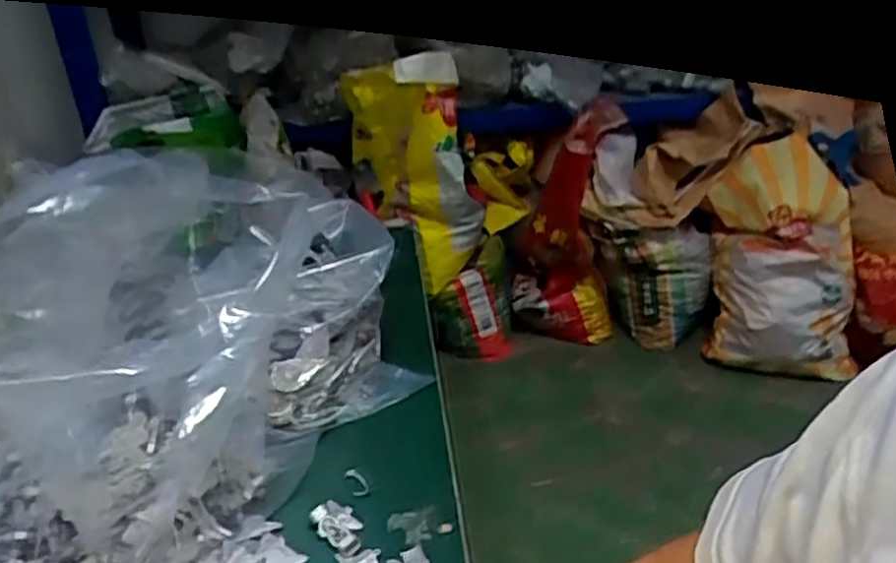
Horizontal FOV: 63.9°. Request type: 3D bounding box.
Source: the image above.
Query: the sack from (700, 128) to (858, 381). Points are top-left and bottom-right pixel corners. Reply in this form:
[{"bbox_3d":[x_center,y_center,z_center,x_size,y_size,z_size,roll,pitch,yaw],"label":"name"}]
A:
[{"bbox_3d":[0.799,-0.062,1.738,0.300,0.551,0.165,-1,4,-1],"label":"sack"}]

